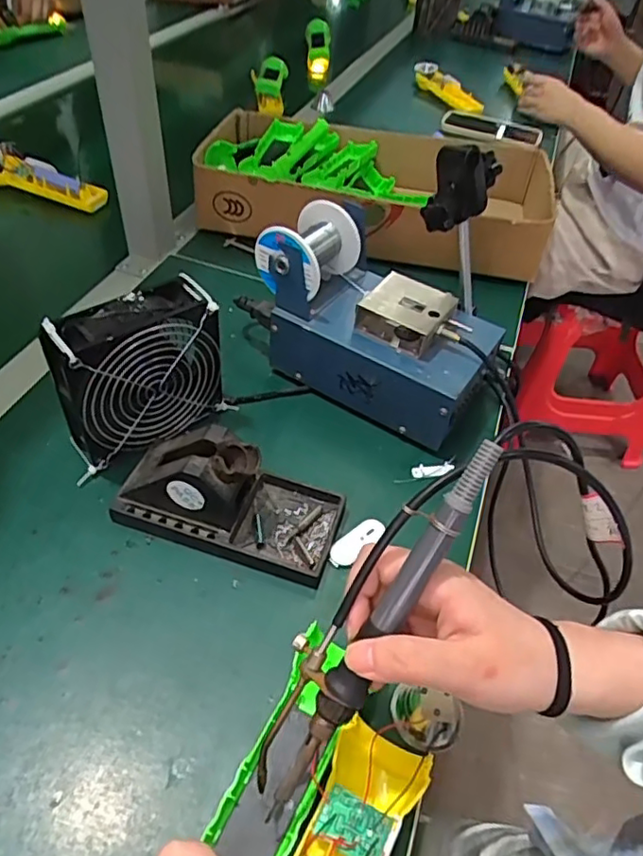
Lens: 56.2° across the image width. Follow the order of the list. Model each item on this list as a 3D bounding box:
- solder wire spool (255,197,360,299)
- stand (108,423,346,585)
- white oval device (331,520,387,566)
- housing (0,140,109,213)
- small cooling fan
[{"bbox_3d":[-0.012,-0.152,0.508,0.063,0.058,0.070,24,50,17],"label":"solder wire spool"},{"bbox_3d":[-0.064,0.042,0.428,0.154,0.070,0.075,16,48,10],"label":"stand"},{"bbox_3d":[0.025,0.085,0.445,0.049,0.012,0.017,-30,56,-28],"label":"white oval device"},{"bbox_3d":[-0.365,-0.324,0.774,0.194,0.029,0.057,22,50,16],"label":"housing"},{"bbox_3d":[-0.137,-0.038,0.457,0.123,0.120,0.051,-31,57,-29],"label":"small cooling fan"}]

